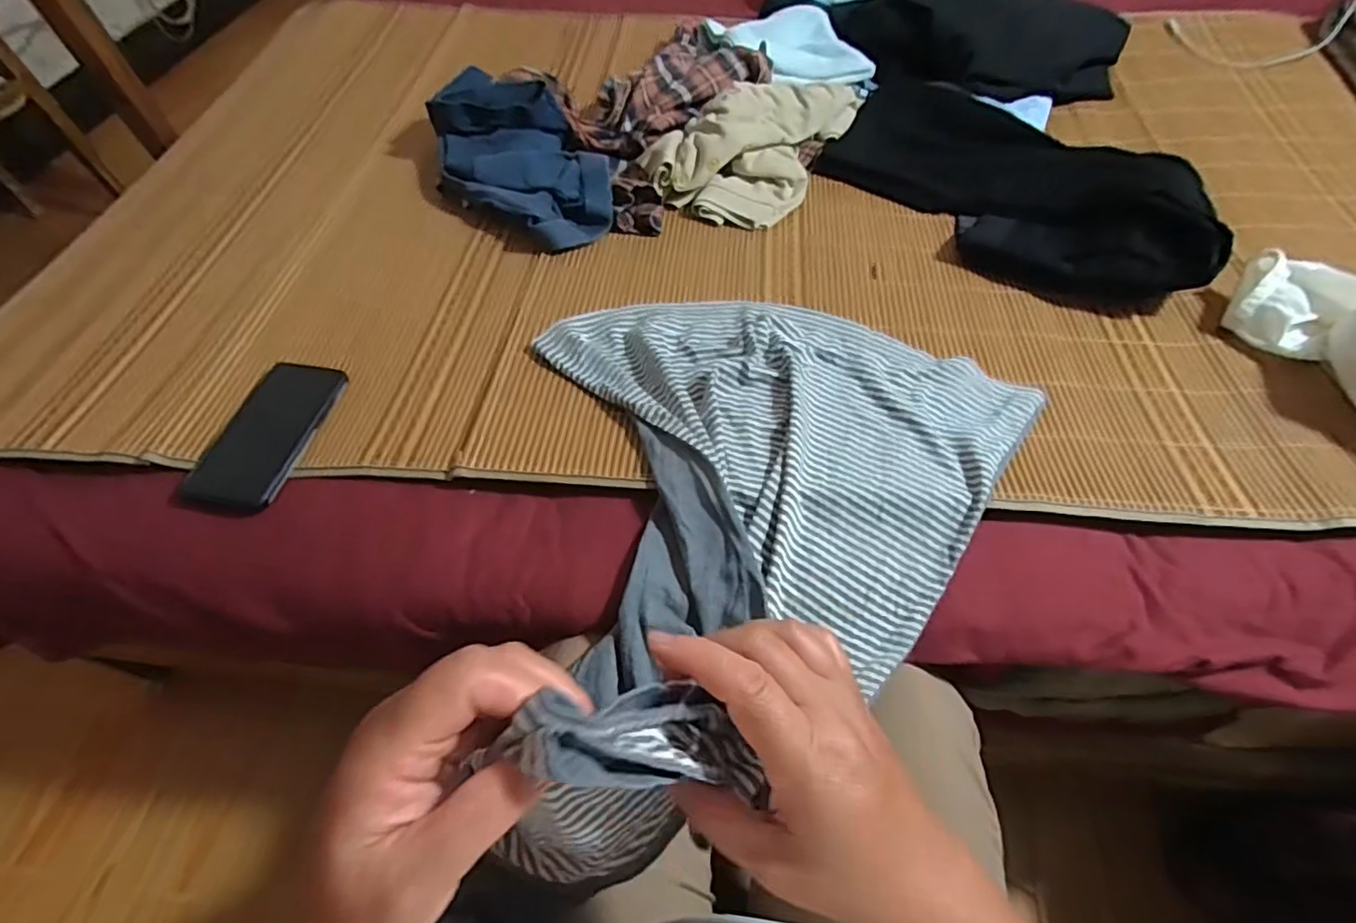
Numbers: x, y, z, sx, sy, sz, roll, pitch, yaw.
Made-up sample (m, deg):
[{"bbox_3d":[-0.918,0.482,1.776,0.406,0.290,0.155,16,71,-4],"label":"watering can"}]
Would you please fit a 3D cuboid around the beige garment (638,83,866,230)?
[{"bbox_3d":[0.104,-0.434,0.784,0.185,0.075,0.317,27,61,20],"label":"beige garment"}]

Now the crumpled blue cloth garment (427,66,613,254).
[{"bbox_3d":[-0.194,-0.380,0.748,0.290,0.076,0.168,36,65,24],"label":"crumpled blue cloth garment"}]

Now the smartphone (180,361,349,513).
[{"bbox_3d":[-0.380,-0.029,0.558,0.088,0.011,0.166,7,56,7],"label":"smartphone"}]

